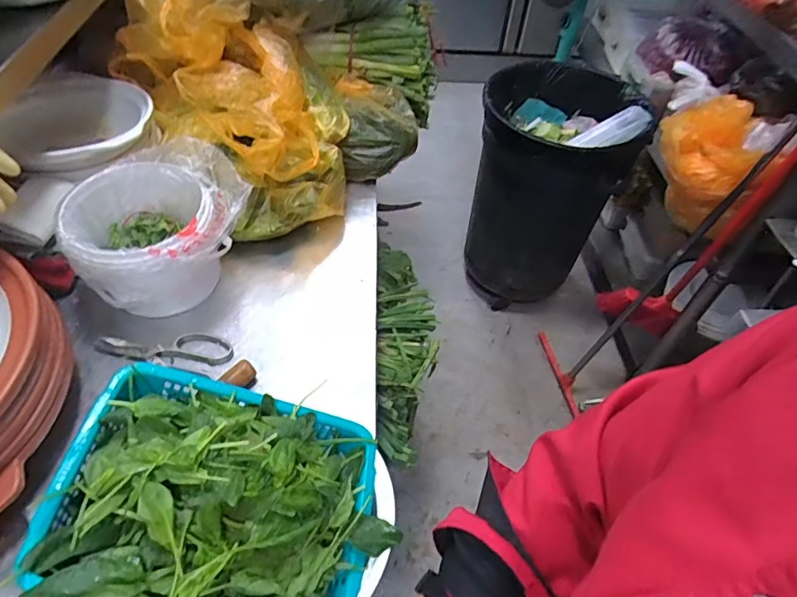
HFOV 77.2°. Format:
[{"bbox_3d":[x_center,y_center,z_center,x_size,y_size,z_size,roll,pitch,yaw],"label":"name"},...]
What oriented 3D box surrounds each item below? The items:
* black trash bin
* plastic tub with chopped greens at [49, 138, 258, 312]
[{"bbox_3d":[0.467,-0.346,1.703,0.454,0.670,0.536,17,51,9],"label":"black trash bin"},{"bbox_3d":[-0.361,-0.096,0.780,0.262,0.166,0.204,-22,56,-22],"label":"plastic tub with chopped greens"}]

